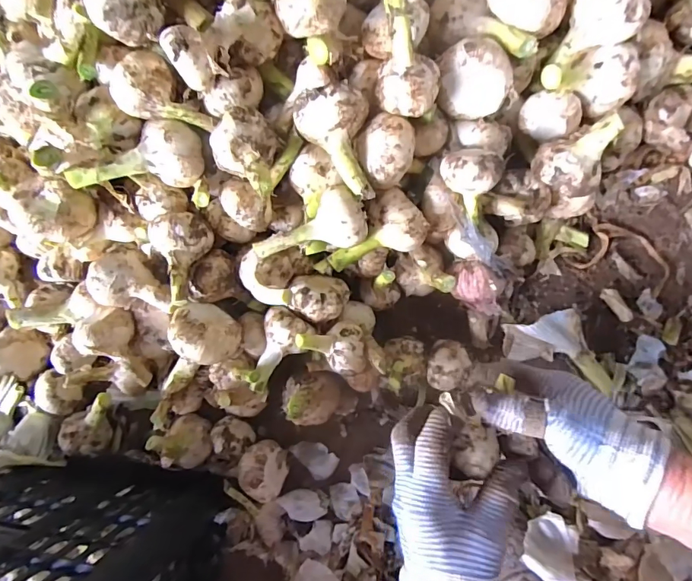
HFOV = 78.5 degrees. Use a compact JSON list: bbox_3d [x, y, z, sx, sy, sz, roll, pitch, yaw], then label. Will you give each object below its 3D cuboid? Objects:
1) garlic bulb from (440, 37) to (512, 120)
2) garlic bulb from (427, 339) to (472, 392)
[{"bbox_3d":[0.108,-0.177,0.357,0.057,0.044,0.048,0,85,8],"label":"garlic bulb"},{"bbox_3d":[0.103,0.075,0.425,0.040,0.030,0.048,19,88,9],"label":"garlic bulb"}]

